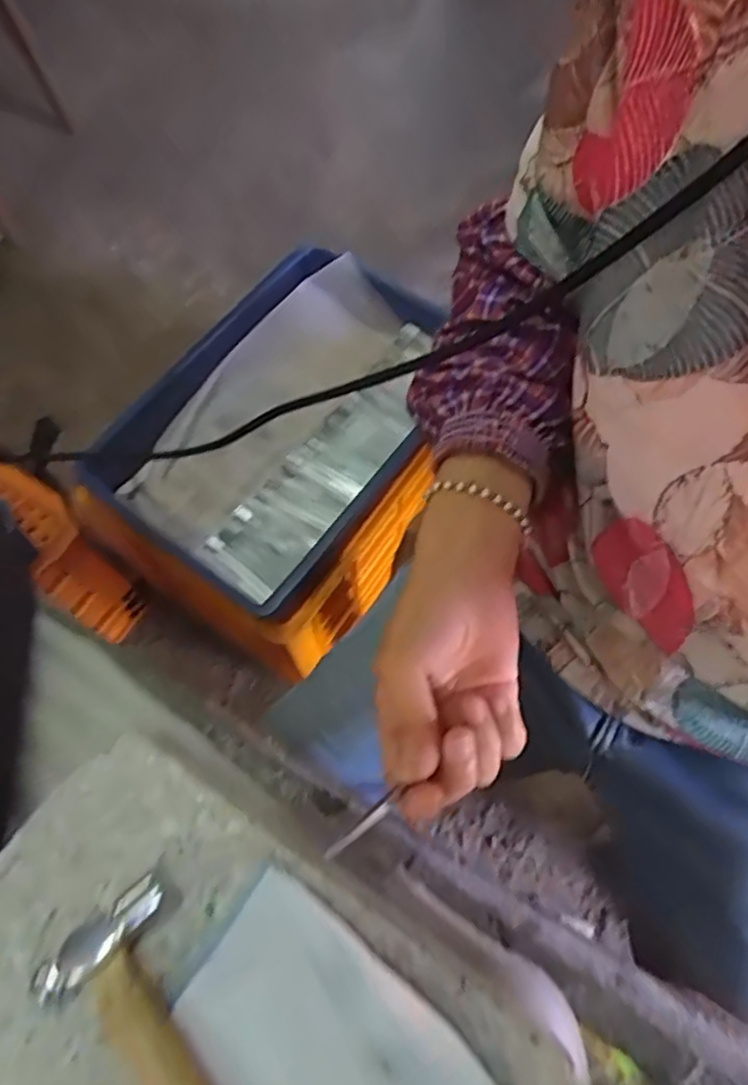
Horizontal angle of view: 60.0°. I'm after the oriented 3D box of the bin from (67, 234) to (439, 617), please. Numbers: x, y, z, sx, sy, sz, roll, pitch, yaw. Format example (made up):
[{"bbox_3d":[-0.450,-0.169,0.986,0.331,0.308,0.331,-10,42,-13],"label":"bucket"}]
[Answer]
[{"bbox_3d":[-0.092,-0.147,0.773,0.275,0.095,0.429,33,70,16],"label":"bin"}]

